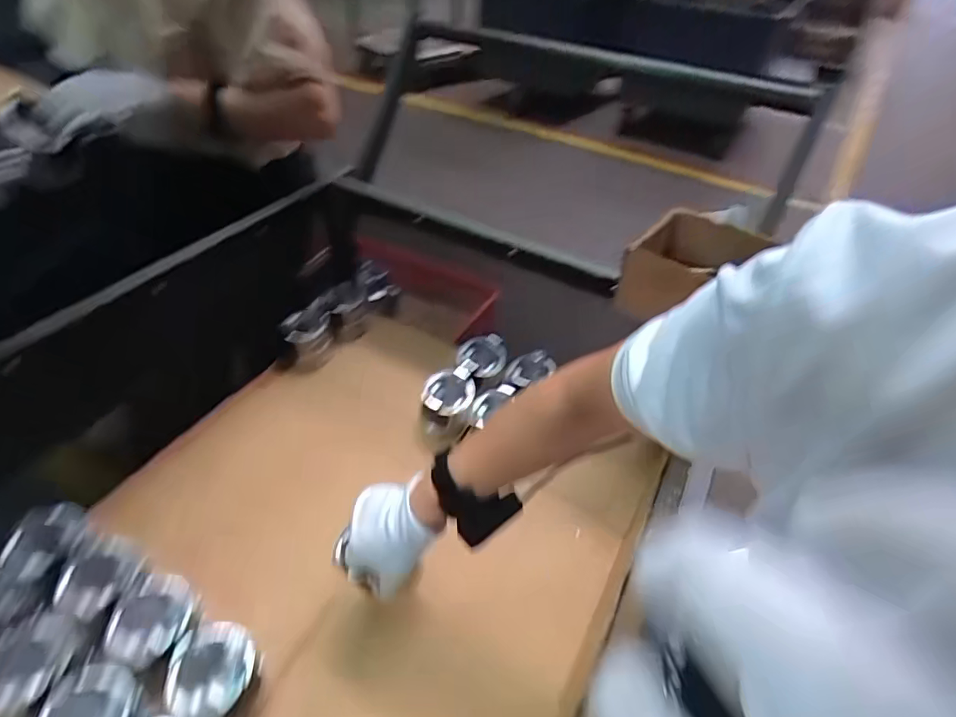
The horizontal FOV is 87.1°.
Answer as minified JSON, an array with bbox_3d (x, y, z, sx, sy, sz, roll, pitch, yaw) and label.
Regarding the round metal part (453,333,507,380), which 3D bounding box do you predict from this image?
[{"bbox_3d":[0.004,-0.004,0.855,0.085,0.037,0.094,-1,44,-6],"label":"round metal part"}]

